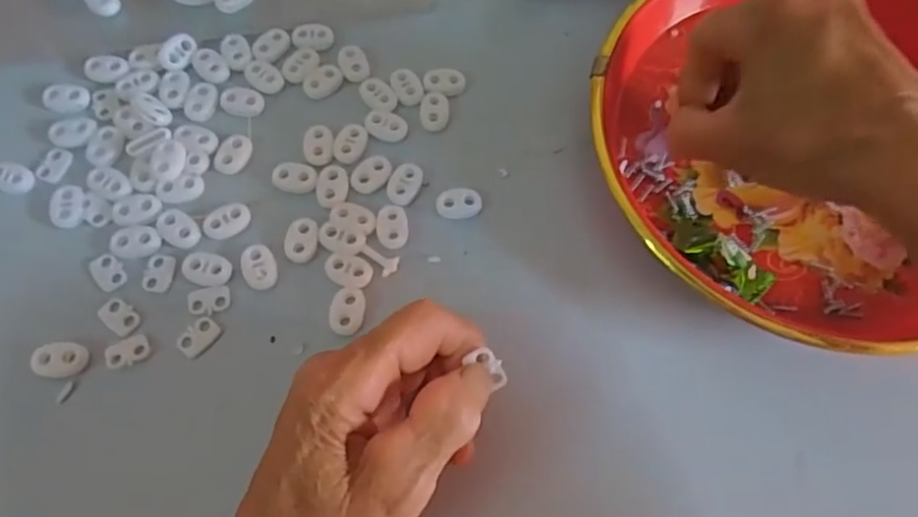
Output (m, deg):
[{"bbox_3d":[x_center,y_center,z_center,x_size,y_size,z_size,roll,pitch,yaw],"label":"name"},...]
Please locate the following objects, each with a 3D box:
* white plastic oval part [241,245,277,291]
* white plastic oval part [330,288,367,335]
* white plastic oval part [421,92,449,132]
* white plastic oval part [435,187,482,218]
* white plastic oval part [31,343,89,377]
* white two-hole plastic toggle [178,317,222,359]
[{"bbox_3d":[-0.093,0.004,0.293,0.015,0.005,0.021,-18,70,-9],"label":"white plastic oval part"},{"bbox_3d":[-0.051,0.024,0.287,0.015,0.004,0.022,7,69,1],"label":"white plastic oval part"},{"bbox_3d":[-0.013,-0.077,0.328,0.015,0.004,0.022,-2,69,-3],"label":"white plastic oval part"},{"bbox_3d":[0.000,-0.027,0.308,0.022,0.004,0.015,-3,69,-3],"label":"white plastic oval part"},{"bbox_3d":[-0.171,0.043,0.270,0.021,0.005,0.015,-3,69,-3],"label":"white plastic oval part"},{"bbox_3d":[-0.116,0.034,0.281,0.012,0.004,0.018,35,72,11],"label":"white two-hole plastic toggle"}]

